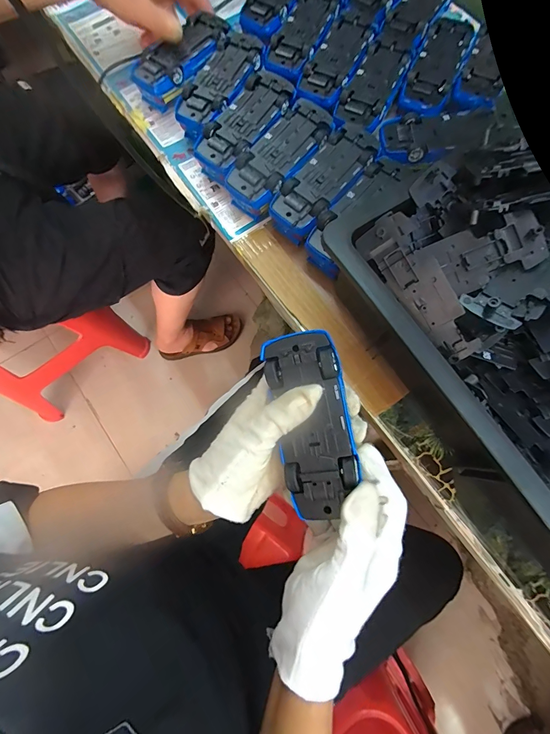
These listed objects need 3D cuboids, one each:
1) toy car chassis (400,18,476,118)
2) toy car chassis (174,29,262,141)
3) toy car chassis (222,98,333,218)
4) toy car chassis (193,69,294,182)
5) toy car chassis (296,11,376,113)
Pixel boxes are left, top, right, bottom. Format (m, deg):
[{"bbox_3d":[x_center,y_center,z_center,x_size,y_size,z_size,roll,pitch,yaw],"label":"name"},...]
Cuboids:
[{"bbox_3d":[0.181,-0.343,0.391,0.059,0.012,0.139,25,75,5],"label":"toy car chassis"},{"bbox_3d":[-0.062,-0.317,0.406,0.058,0.045,0.131,30,76,7],"label":"toy car chassis"},{"bbox_3d":[0.004,-0.217,0.378,0.055,0.052,0.129,38,77,9],"label":"toy car chassis"},{"bbox_3d":[-0.033,-0.259,0.390,0.057,0.047,0.131,36,76,8],"label":"toy car chassis"},{"bbox_3d":[0.073,-0.352,0.398,0.053,0.013,0.139,26,75,5],"label":"toy car chassis"}]

